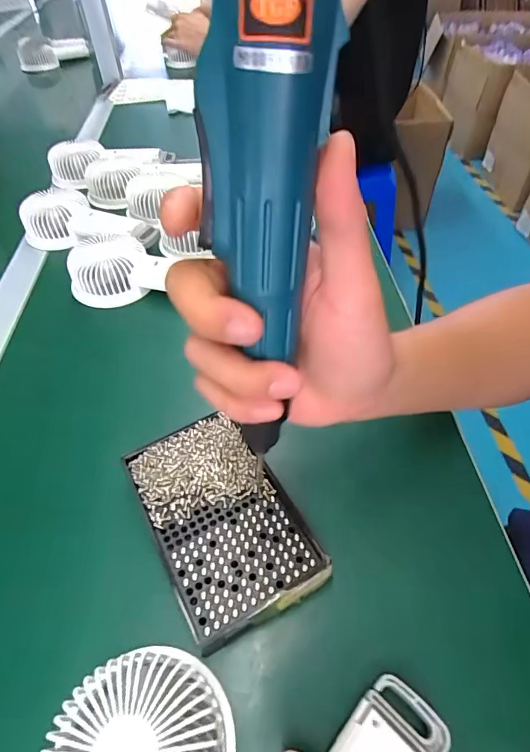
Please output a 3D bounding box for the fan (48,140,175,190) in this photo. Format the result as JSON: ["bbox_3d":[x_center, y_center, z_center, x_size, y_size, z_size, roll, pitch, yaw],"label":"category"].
[{"bbox_3d":[-0.224,-0.310,0.610,0.172,0.050,0.057,-3,50,-1],"label":"fan"}]

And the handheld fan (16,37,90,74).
[{"bbox_3d":[-0.520,-0.794,1.034,0.160,0.053,0.082,-35,57,-25],"label":"handheld fan"}]

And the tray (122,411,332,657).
[{"bbox_3d":[-0.030,0.089,0.280,0.088,0.015,0.138,-24,53,-18],"label":"tray"}]

